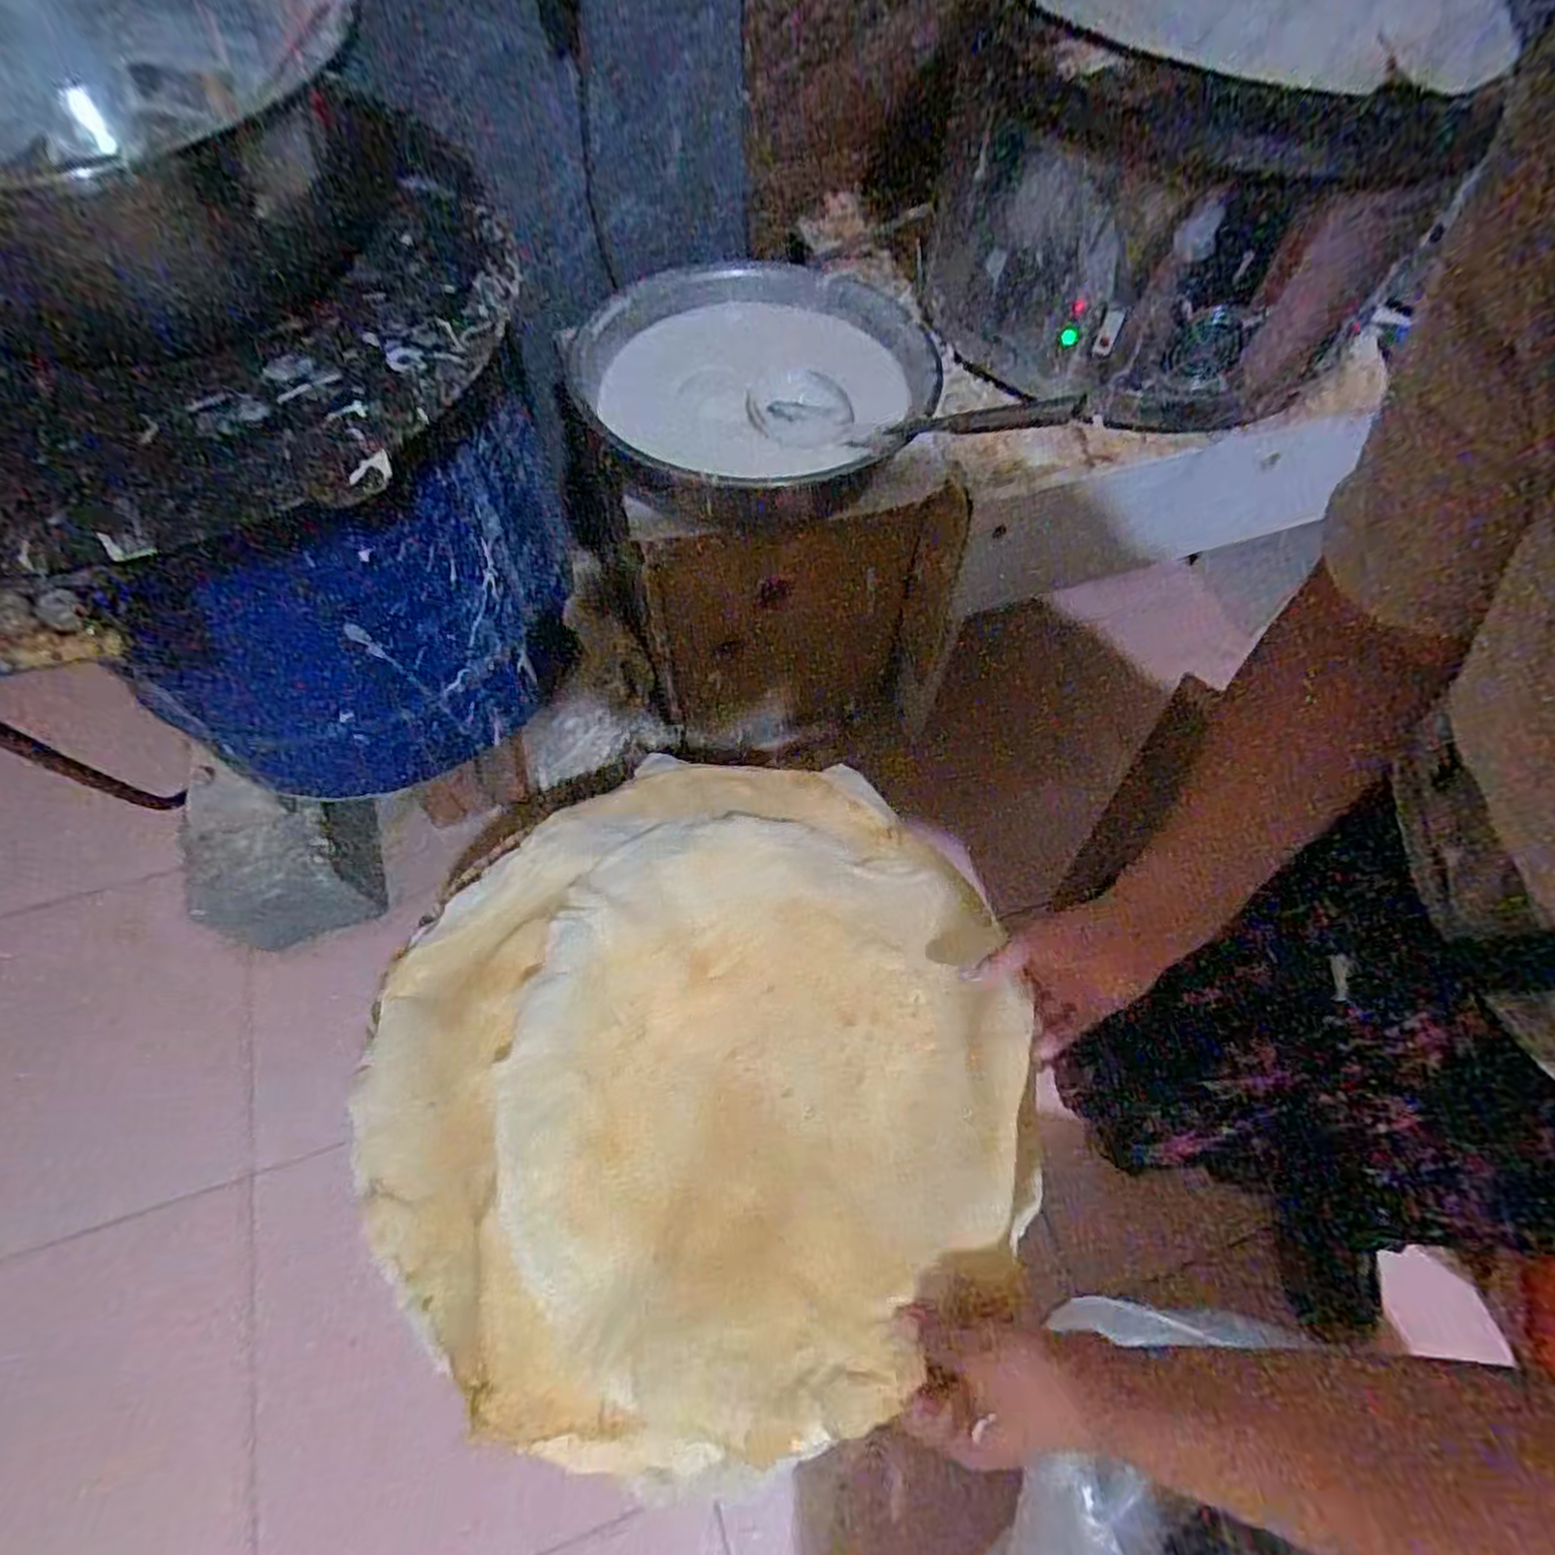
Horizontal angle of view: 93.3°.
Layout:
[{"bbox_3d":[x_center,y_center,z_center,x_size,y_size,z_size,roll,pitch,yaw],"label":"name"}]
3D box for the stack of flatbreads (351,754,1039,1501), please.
[{"bbox_3d":[-0.059,0.209,0.559,0.503,0.102,0.486,-29,67,-16],"label":"stack of flatbreads"}]

